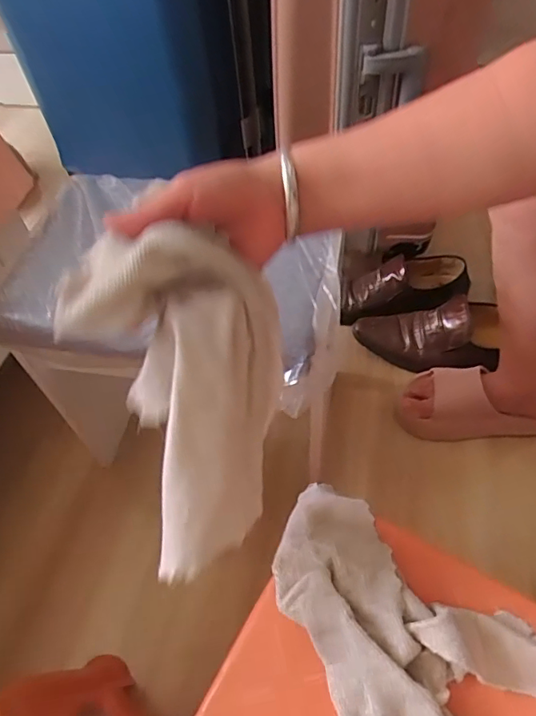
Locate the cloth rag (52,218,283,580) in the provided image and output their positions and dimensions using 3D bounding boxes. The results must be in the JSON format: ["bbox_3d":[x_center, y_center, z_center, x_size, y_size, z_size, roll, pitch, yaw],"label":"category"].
[{"bbox_3d":[-0.049,0.023,0.288,0.113,0.137,0.155,-5,54,1],"label":"cloth rag"}]

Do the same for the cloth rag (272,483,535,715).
[{"bbox_3d":[0.078,0.182,0.340,0.159,0.039,0.205,-35,58,-19],"label":"cloth rag"}]

